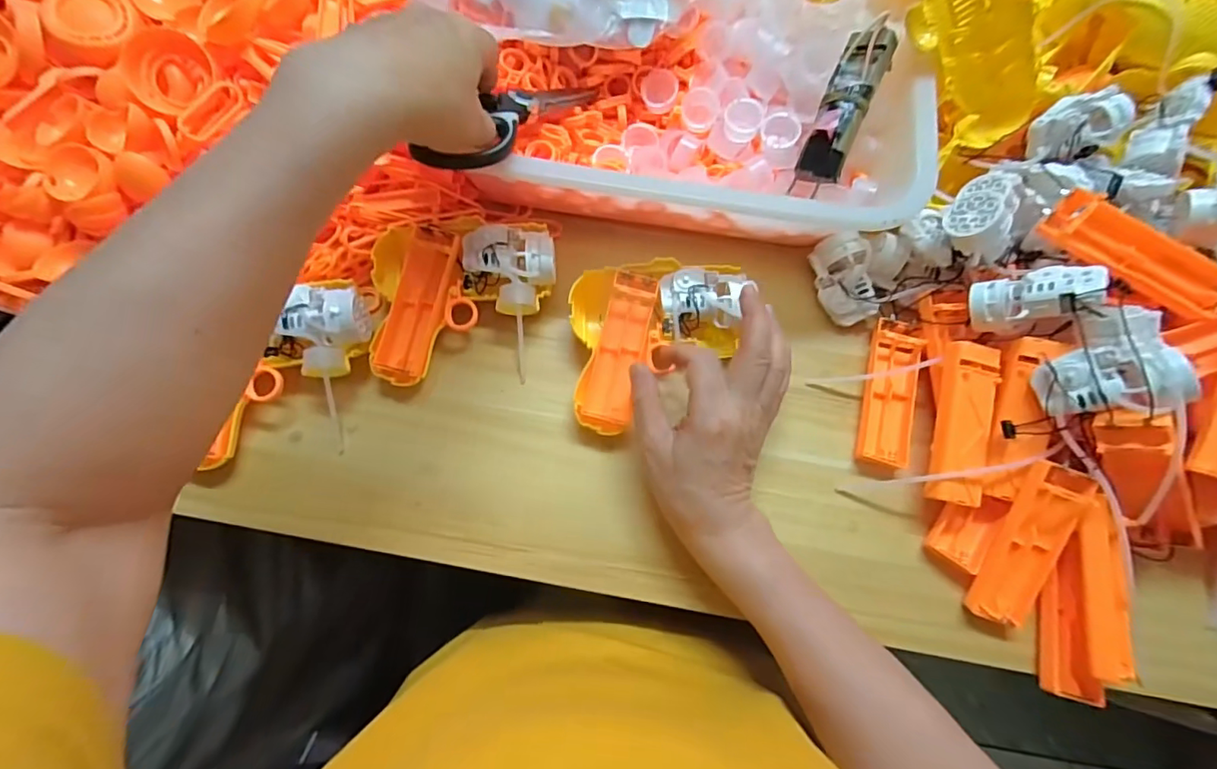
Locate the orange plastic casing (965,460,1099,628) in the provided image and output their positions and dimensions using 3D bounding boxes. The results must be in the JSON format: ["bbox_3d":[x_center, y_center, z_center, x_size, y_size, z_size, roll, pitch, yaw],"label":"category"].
[{"bbox_3d":[0.272,0.104,0.339,0.037,0.019,0.107,20,100,5],"label":"orange plastic casing"}]

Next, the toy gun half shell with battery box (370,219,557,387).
[{"bbox_3d":[-0.110,-0.064,0.386,0.133,0.033,0.120,4,72,0],"label":"toy gun half shell with battery box"}]

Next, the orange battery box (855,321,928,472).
[{"bbox_3d":[0.207,0.004,0.387,0.034,0.019,0.109,14,73,3],"label":"orange battery box"}]

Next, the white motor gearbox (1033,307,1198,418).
[{"bbox_3d":[0.305,-0.016,0.321,0.030,0.067,0.066,17,75,-40],"label":"white motor gearbox"}]

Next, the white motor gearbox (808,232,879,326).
[{"bbox_3d":[0.184,-0.083,0.406,0.035,0.033,0.066,-12,73,-5],"label":"white motor gearbox"}]

